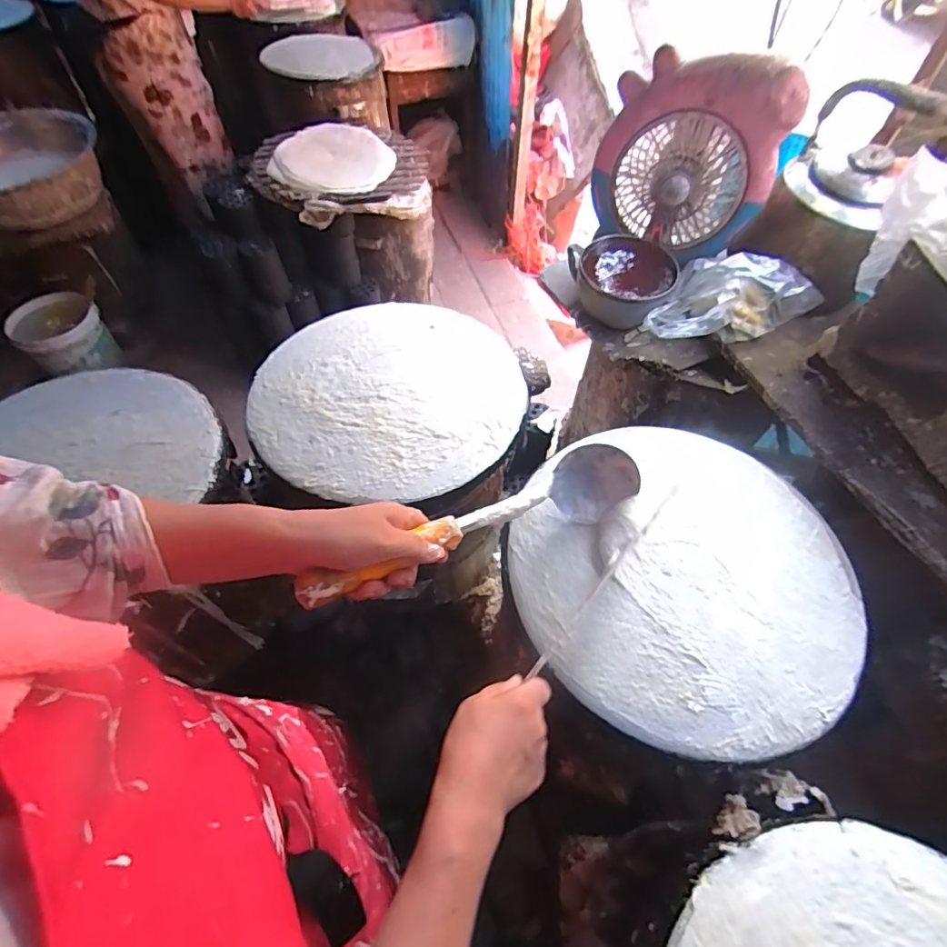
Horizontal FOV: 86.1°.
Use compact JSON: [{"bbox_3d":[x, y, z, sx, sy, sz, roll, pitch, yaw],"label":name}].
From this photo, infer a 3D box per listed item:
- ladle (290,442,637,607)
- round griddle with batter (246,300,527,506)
[{"bbox_3d":[0.014,0.042,0.478,0.369,0.082,0.070,-14,54,-36],"label":"ladle"},{"bbox_3d":[-0.117,-0.122,0.713,0.361,0.021,0.359,1,55,-2],"label":"round griddle with batter"}]

